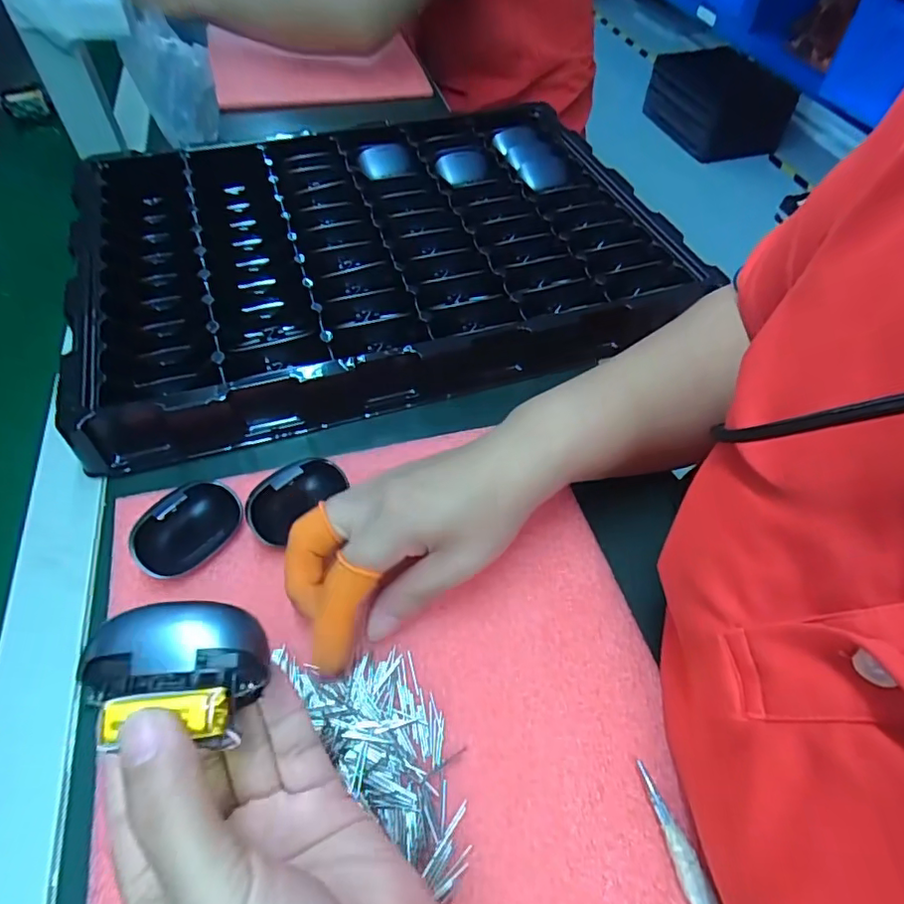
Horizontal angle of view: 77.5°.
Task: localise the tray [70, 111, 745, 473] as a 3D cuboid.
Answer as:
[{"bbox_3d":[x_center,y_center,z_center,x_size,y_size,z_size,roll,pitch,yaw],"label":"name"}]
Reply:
[{"bbox_3d":[-0.061,-0.181,0.478,0.454,0.044,0.343,-15,55,-13],"label":"tray"}]

